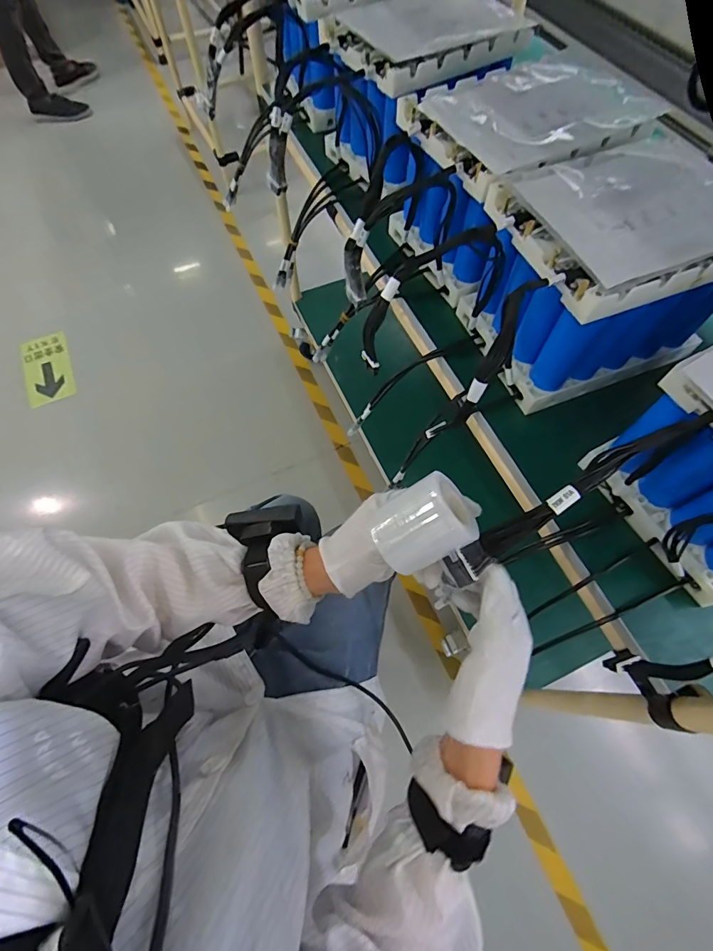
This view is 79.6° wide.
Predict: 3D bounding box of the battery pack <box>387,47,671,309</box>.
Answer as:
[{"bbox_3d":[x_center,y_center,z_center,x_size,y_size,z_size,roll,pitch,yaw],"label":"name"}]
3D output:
[{"bbox_3d":[0.189,-0.376,0.548,0.257,0.164,0.200,-31,69,-14],"label":"battery pack"}]

